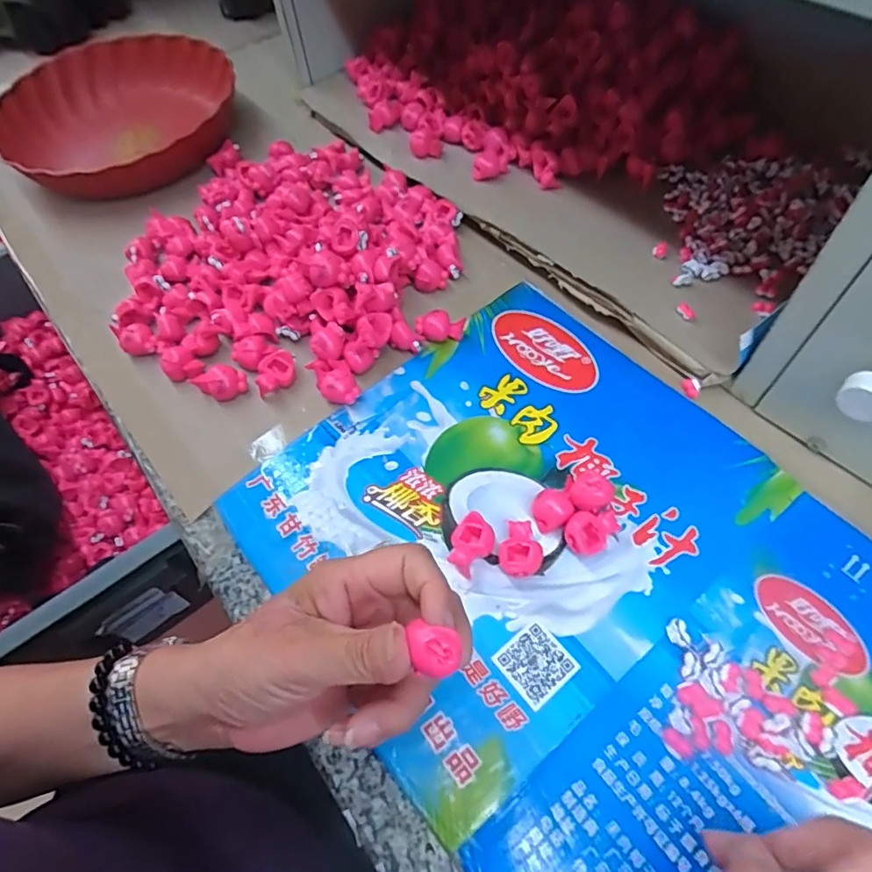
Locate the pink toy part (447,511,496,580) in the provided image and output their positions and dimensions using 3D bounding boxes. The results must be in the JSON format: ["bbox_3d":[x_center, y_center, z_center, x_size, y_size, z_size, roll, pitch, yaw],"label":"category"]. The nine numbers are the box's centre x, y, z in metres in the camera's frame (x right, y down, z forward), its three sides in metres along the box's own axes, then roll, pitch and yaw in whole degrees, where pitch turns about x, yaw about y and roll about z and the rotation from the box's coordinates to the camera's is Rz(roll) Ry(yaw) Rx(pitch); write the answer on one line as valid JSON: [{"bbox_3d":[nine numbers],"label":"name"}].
[{"bbox_3d":[0.021,0.066,0.326,0.023,0.020,0.032,32,66,21],"label":"pink toy part"}]

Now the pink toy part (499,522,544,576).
[{"bbox_3d":[0.050,0.069,0.322,0.024,0.019,0.032,-3,59,3],"label":"pink toy part"}]

